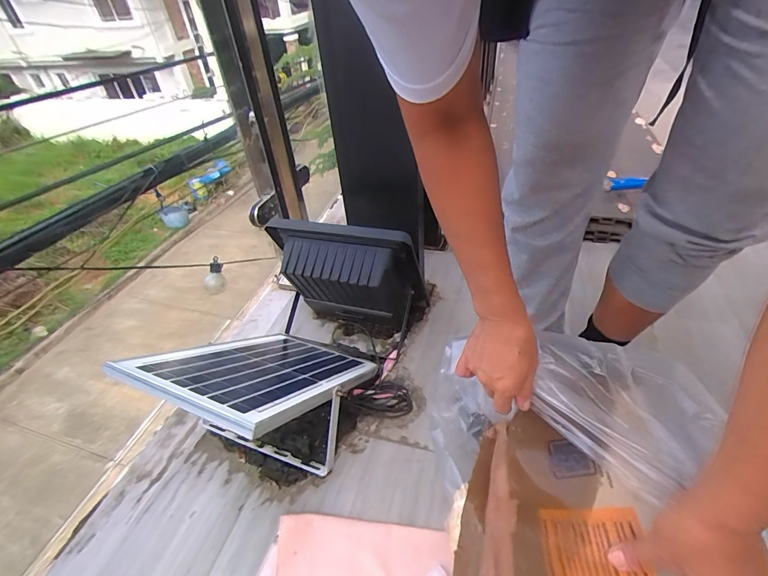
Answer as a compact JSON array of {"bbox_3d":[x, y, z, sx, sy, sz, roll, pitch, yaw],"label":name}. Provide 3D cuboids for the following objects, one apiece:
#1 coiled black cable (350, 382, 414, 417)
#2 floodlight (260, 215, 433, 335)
[{"bbox_3d":[-0.003,0.186,0.666,0.100,0.019,0.056,8,43,17],"label":"coiled black cable"},{"bbox_3d":[-0.073,-0.009,0.741,0.267,0.226,0.109,7,43,16],"label":"floodlight"}]

